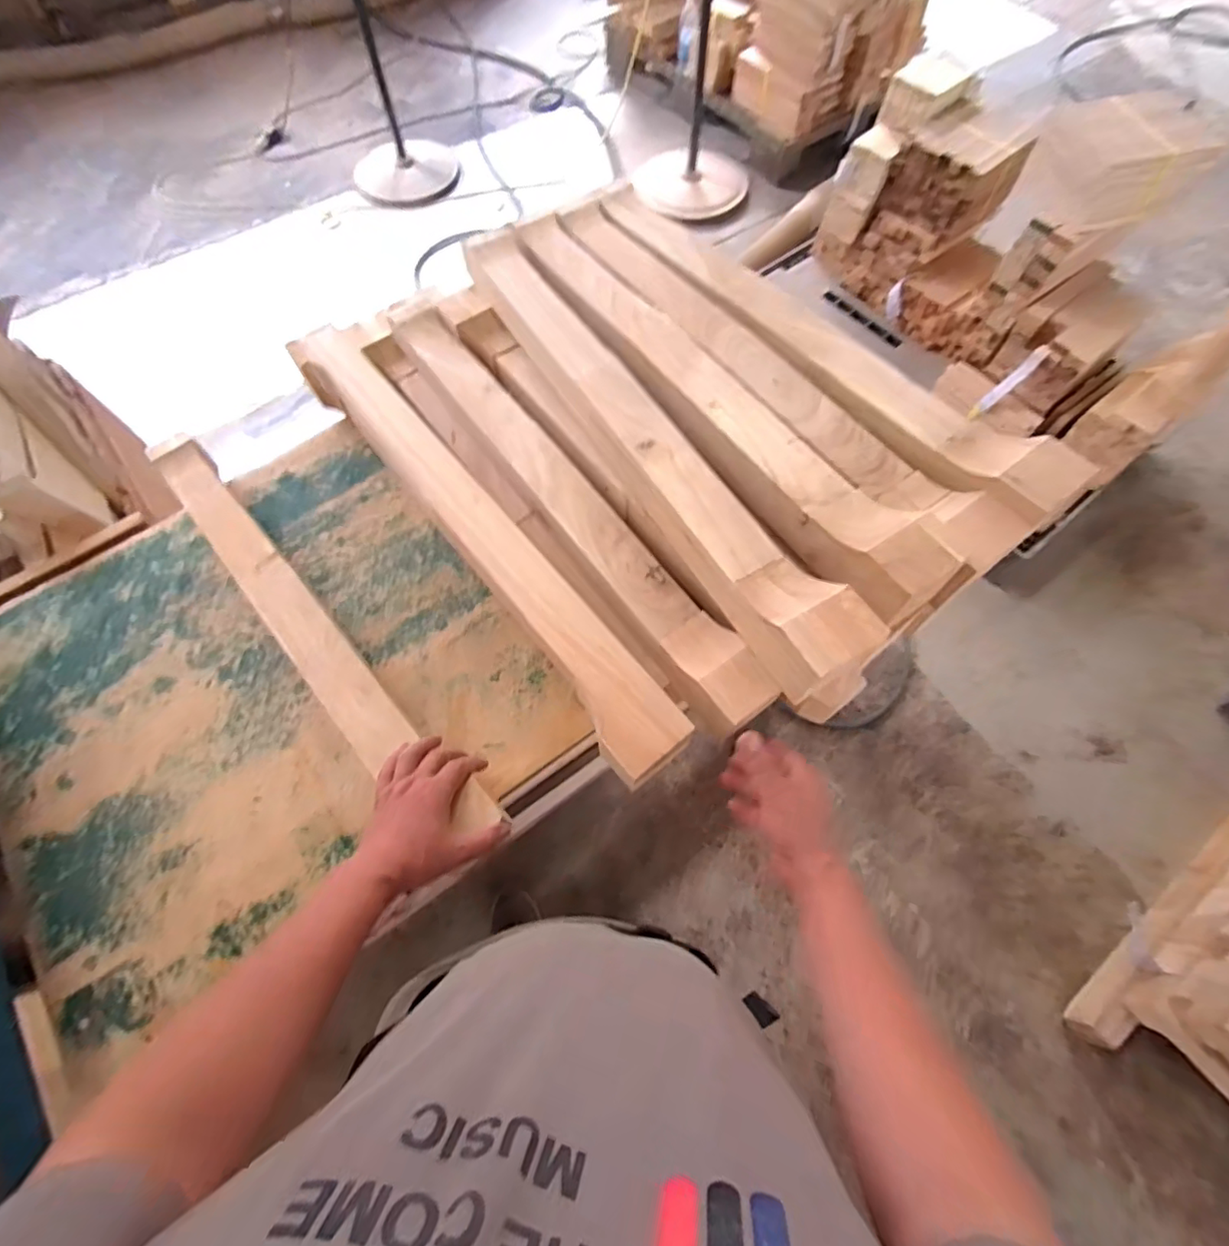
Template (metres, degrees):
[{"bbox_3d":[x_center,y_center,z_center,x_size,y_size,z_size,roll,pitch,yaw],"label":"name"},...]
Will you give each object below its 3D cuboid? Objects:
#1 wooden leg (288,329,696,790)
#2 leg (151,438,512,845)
[{"bbox_3d":[-0.188,-0.133,0.730,0.093,0.066,0.771,-35,71,-14],"label":"wooden leg"},{"bbox_3d":[-0.383,-0.004,0.719,0.073,0.039,0.687,-41,69,-16],"label":"leg"}]

